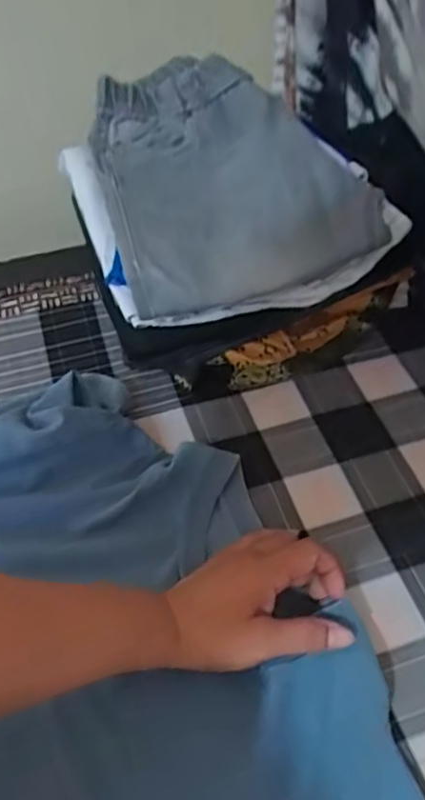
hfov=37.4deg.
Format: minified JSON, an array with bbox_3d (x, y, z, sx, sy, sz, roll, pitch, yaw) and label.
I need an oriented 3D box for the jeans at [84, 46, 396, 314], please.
[{"bbox_3d":[0.002,-0.204,0.562,0.199,0.061,0.279,-13,53,-11],"label":"jeans"}]

